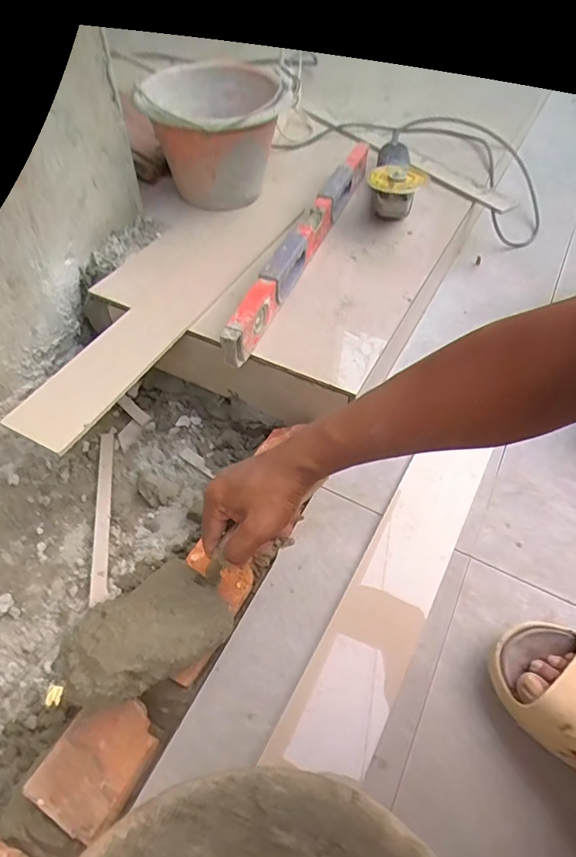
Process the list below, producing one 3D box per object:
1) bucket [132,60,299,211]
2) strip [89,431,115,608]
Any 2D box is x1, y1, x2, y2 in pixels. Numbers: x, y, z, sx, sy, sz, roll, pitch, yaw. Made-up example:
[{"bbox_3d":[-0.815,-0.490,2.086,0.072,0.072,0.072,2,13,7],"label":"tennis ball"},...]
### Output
[{"bbox_3d":[-0.116,-0.492,0.835,0.234,0.180,0.251,1,52,-1],"label":"bucket"},{"bbox_3d":[-0.254,0.108,0.670,0.023,0.007,0.259,-8,53,-8],"label":"strip"}]

